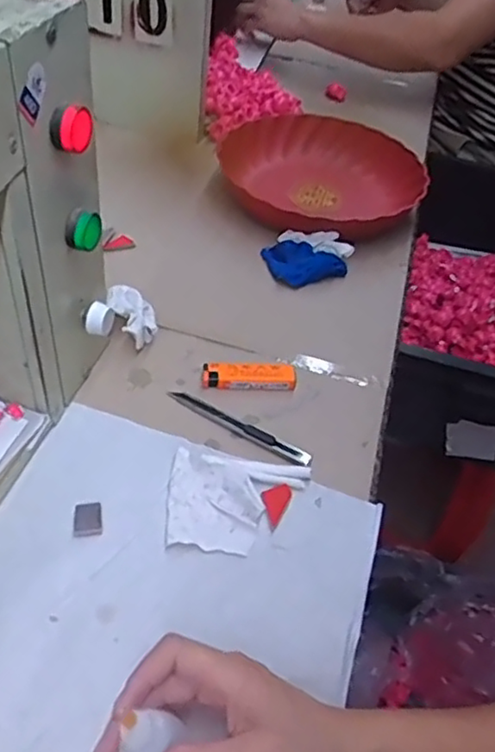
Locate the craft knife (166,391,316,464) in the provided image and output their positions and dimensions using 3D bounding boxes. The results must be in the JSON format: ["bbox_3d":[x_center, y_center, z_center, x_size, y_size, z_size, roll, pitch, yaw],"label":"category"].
[{"bbox_3d":[-0.007,0.039,0.529,0.132,0.009,0.013,28,48,18],"label":"craft knife"}]

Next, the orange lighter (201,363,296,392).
[{"bbox_3d":[0.002,-0.001,0.564,0.080,0.015,0.022,3,46,-6],"label":"orange lighter"}]

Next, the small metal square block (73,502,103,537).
[{"bbox_3d":[-0.112,0.101,0.457,0.020,0.004,0.025,-3,47,-12],"label":"small metal square block"}]

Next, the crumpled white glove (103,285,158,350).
[{"bbox_3d":[-0.103,-0.055,0.582,0.043,0.040,0.055,-4,47,-12],"label":"crumpled white glove"}]

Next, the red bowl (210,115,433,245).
[{"bbox_3d":[0.084,-0.228,0.776,0.228,0.061,0.216,25,48,15],"label":"red bowl"}]

